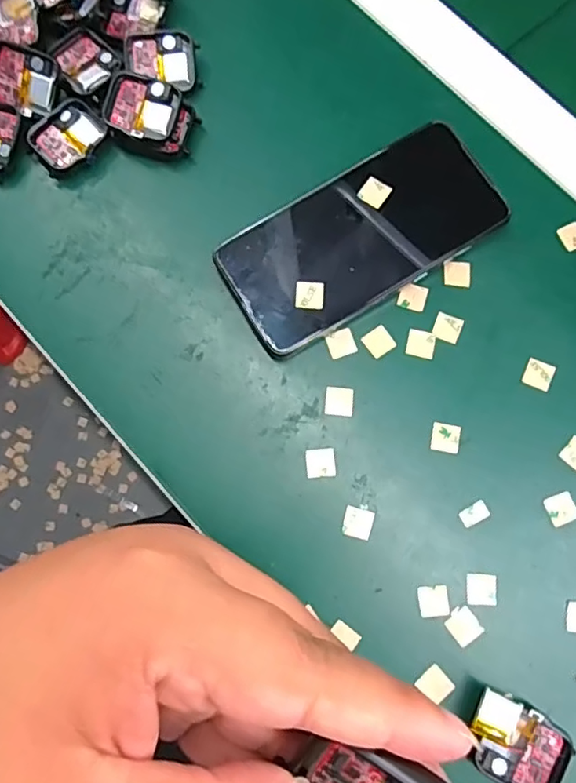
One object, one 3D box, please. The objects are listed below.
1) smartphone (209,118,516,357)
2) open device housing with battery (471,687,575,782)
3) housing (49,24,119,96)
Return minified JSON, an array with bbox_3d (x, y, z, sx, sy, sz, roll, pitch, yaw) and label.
[{"bbox_3d":[0.043,-0.090,0.332,0.160,0.016,0.076,-32,81,-5],"label":"smartphone"},{"bbox_3d":[0.113,0.176,0.280,0.053,0.015,0.038,33,81,6],"label":"open device housing with battery"},{"bbox_3d":[-0.128,-0.208,0.353,0.038,0.006,0.034,42,83,7],"label":"housing"}]

